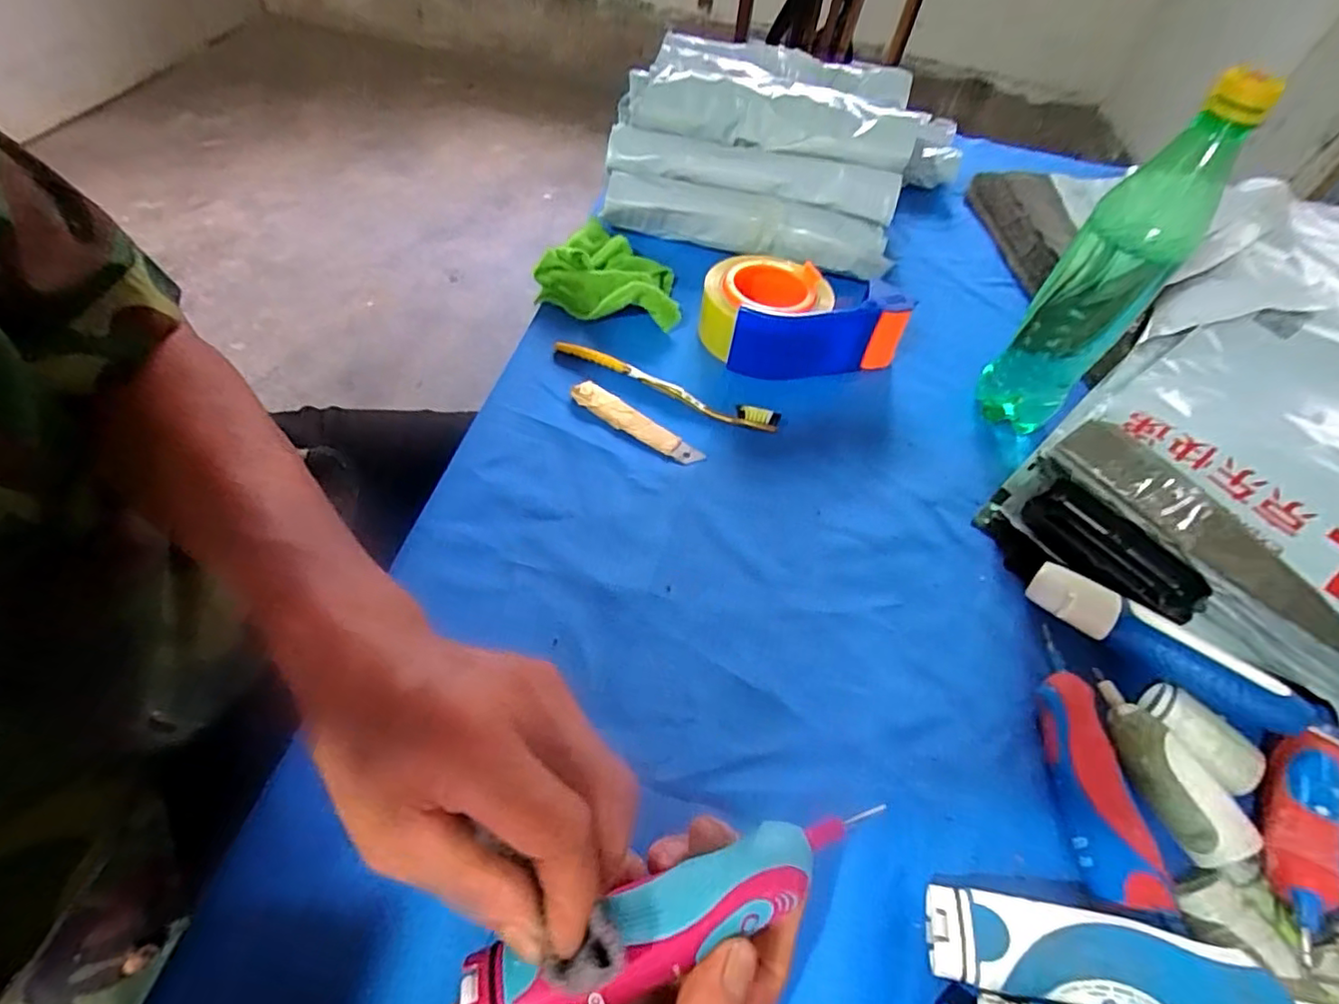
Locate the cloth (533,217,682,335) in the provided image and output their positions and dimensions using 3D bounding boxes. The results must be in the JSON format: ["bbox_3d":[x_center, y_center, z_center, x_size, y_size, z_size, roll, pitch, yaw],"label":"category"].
[{"bbox_3d":[-0.055,-0.219,0.553,0.123,0.035,0.145,4,53,-3],"label":"cloth"}]

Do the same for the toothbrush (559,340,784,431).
[{"bbox_3d":[-0.005,-0.091,0.477,0.185,0.015,0.013,24,54,12],"label":"toothbrush"}]

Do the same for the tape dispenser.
[{"bbox_3d":[0.108,-0.148,0.506,0.164,0.057,0.097,12,53,3],"label":"tape dispenser"}]

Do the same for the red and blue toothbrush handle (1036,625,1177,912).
[{"bbox_3d":[0.220,0.135,0.328,0.031,0.026,0.137,8,53,0],"label":"red and blue toothbrush handle"}]

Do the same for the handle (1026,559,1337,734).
[{"bbox_3d":[0.288,0.083,0.357,0.035,0.037,0.145,-36,64,-28],"label":"handle"}]

